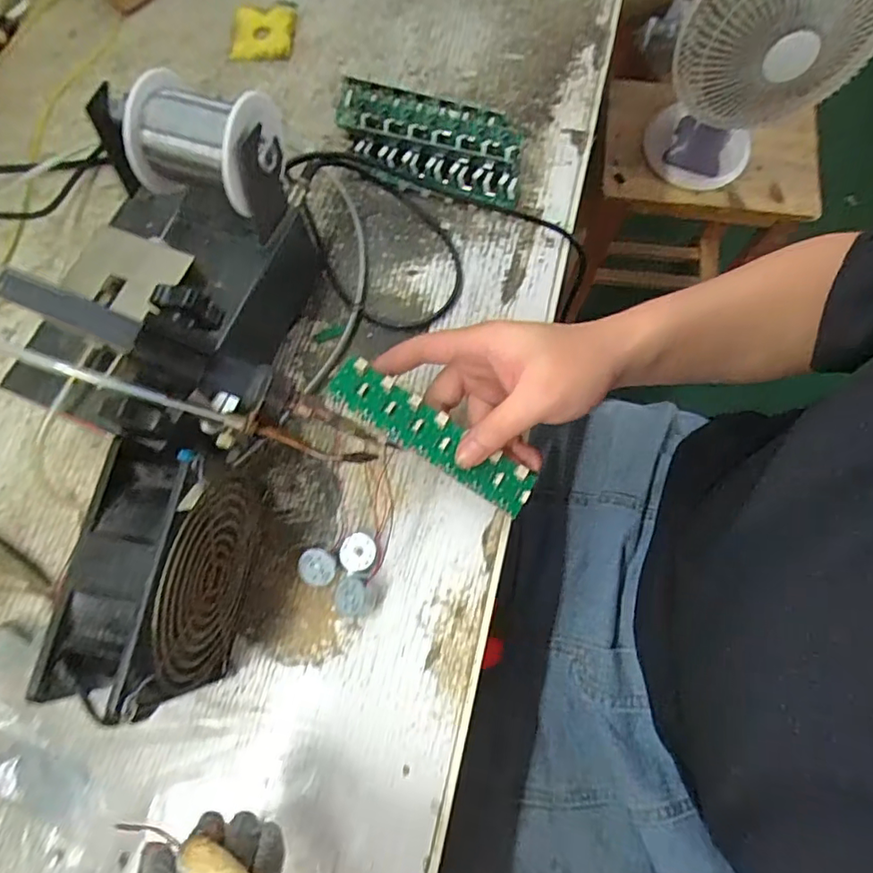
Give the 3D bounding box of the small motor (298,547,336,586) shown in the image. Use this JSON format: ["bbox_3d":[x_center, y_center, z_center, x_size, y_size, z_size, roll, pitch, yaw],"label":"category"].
[{"bbox_3d":[-0.074,0.083,0.347,0.023,0.021,0.021,0,73,1],"label":"small motor"}]

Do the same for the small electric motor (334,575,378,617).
[{"bbox_3d":[-0.051,0.100,0.341,0.025,0.020,0.022,11,74,5],"label":"small electric motor"}]

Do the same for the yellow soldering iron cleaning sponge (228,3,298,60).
[{"bbox_3d":[-0.157,-0.367,0.498,0.054,0.008,0.068,3,73,2],"label":"yellow soldering iron cleaning sponge"}]

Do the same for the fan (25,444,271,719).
[{"bbox_3d":[-0.139,0.075,0.298,0.049,0.119,0.125,10,73,3],"label":"fan"}]

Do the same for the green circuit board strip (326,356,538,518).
[{"bbox_3d":[-0.002,0.000,0.334,0.136,0.007,0.030,34,76,-2],"label":"green circuit board strip"}]

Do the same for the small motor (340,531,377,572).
[{"bbox_3d":[-0.049,0.075,0.352,0.022,0.014,0.023,0,73,1],"label":"small motor"}]

